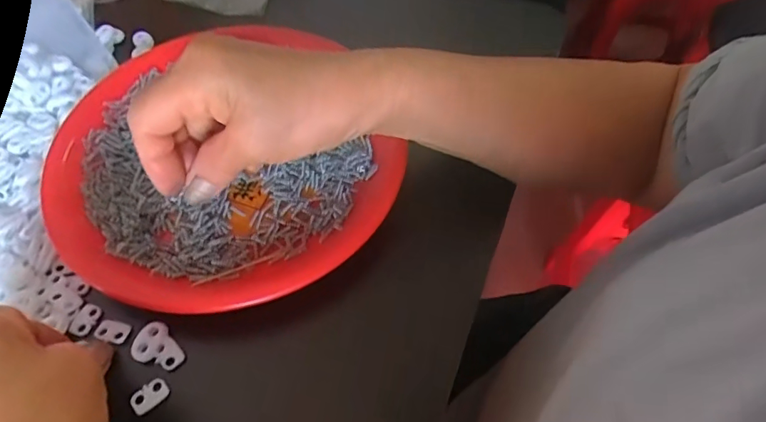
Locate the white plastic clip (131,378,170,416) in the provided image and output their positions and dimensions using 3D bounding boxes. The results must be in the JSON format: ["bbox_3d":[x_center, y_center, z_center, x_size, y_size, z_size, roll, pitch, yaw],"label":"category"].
[{"bbox_3d":[-0.123,0.098,0.260,0.013,0.004,0.019,37,65,24],"label":"white plastic clip"}]

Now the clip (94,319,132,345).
[{"bbox_3d":[-0.155,0.068,0.281,0.020,0.004,0.013,12,57,10],"label":"clip"}]

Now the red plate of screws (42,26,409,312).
[{"bbox_3d":[-0.108,-0.037,0.332,0.206,0.026,0.222,-1,56,2],"label":"red plate of screws"}]

